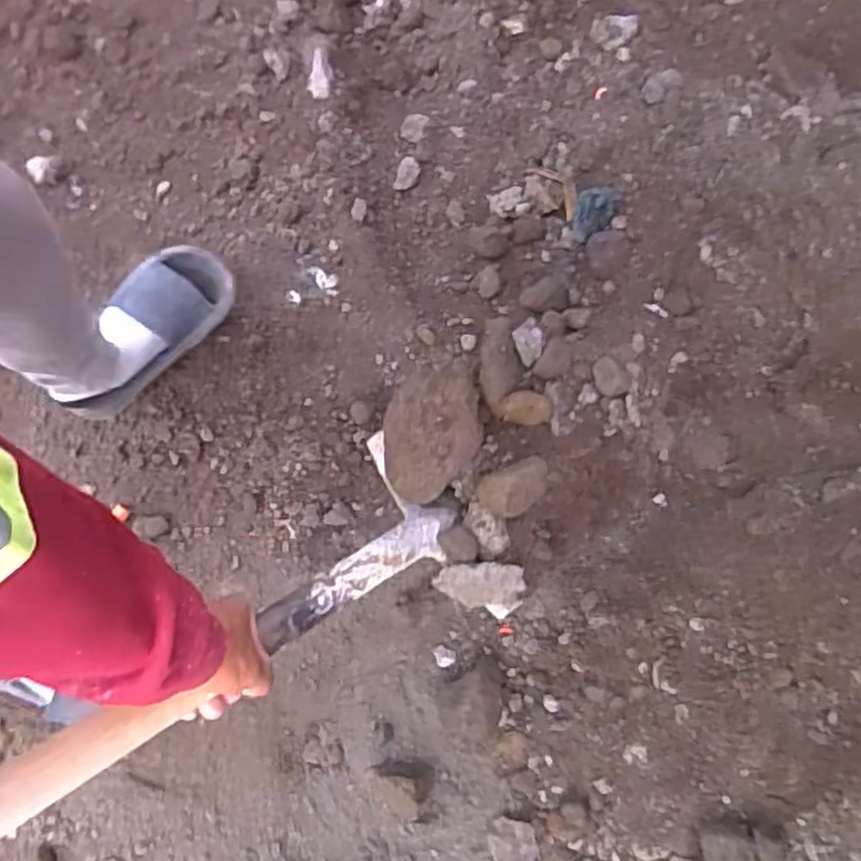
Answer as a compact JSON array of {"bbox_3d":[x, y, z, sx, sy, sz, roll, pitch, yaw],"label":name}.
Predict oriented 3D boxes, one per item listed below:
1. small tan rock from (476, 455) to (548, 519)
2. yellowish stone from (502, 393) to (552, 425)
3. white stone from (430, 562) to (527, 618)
[{"bbox_3d":[0.080,0.052,0.680,0.066,0.024,0.043,-31,78,-11],"label":"small tan rock"},{"bbox_3d":[0.093,-0.021,0.703,0.046,0.020,0.029,3,74,-2],"label":"yellowish stone"},{"bbox_3d":[0.046,0.151,0.689,0.082,0.041,0.044,0,74,-1],"label":"white stone"}]

